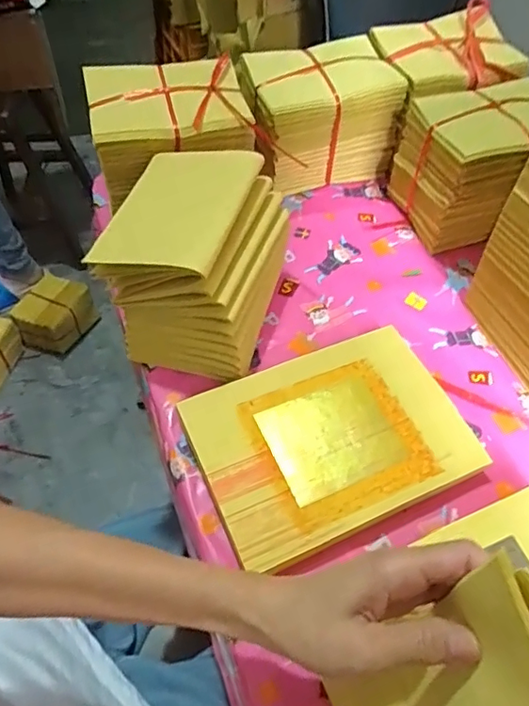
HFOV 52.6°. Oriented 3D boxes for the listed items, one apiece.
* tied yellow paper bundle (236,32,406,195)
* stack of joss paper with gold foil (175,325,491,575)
[{"bbox_3d":[0.065,-0.290,0.669,0.176,0.139,0.110,-15,58,-13],"label":"tied yellow paper bundle"},{"bbox_3d":[0.057,0.076,0.476,0.225,0.027,0.162,-19,59,-16],"label":"stack of joss paper with gold foil"}]

